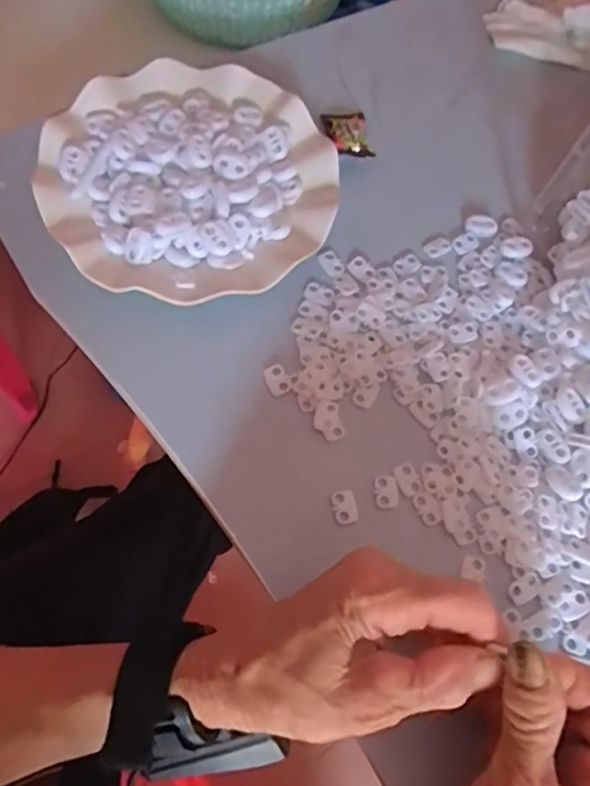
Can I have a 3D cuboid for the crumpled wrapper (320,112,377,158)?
[{"bbox_3d":[0.038,-0.184,0.426,0.031,0.014,0.051,-4,65,-7],"label":"crumpled wrapper"}]

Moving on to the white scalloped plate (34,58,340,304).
[{"bbox_3d":[-0.065,-0.138,0.386,0.176,0.034,0.180,2,64,-4],"label":"white scalloped plate"}]

